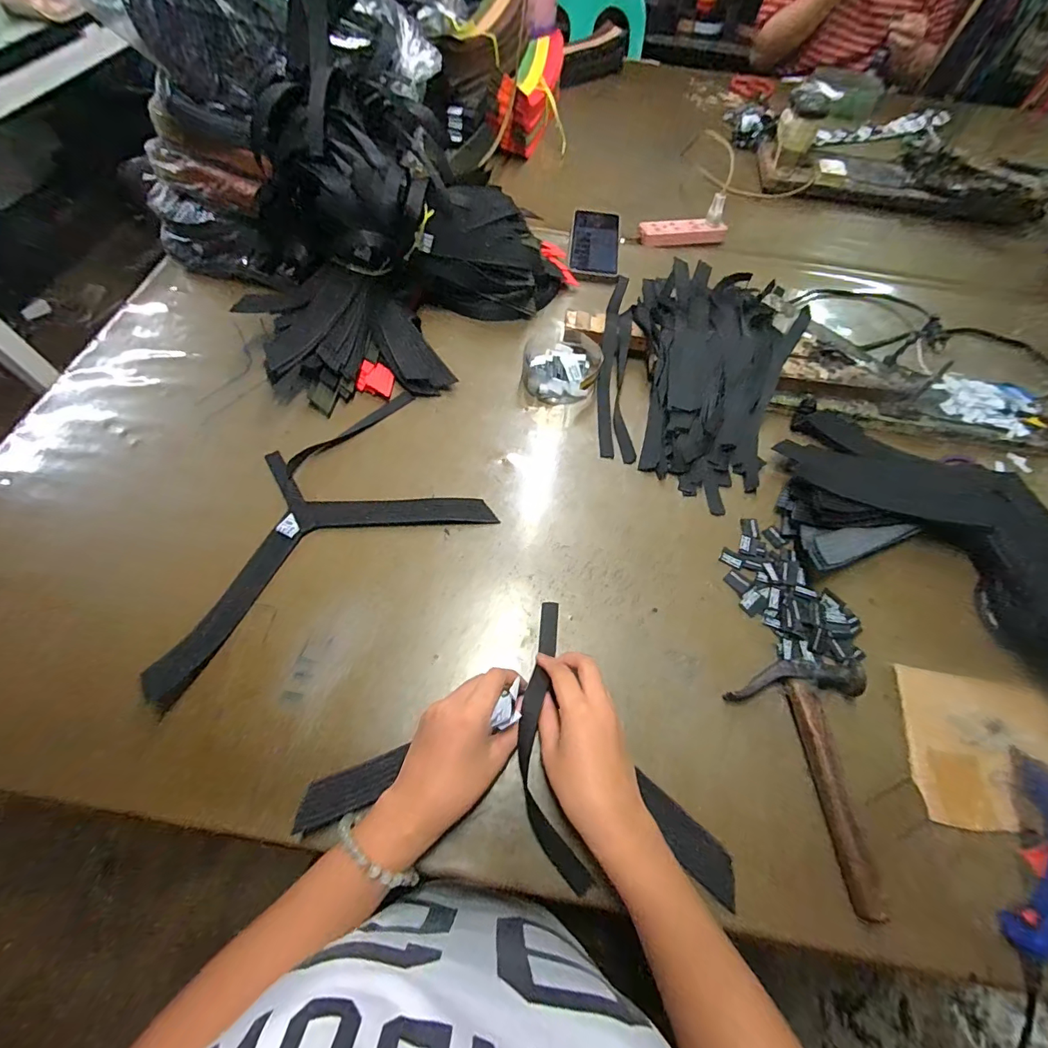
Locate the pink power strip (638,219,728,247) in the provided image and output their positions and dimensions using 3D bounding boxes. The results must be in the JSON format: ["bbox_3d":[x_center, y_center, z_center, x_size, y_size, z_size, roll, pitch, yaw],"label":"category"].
[{"bbox_3d":[0.265,-0.492,0.763,0.147,0.022,0.043,-7,63,-7],"label":"pink power strip"}]

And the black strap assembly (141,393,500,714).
[{"bbox_3d":[-0.228,-0.003,0.474,0.340,0.013,0.202,-29,67,-17],"label":"black strap assembly"}]

